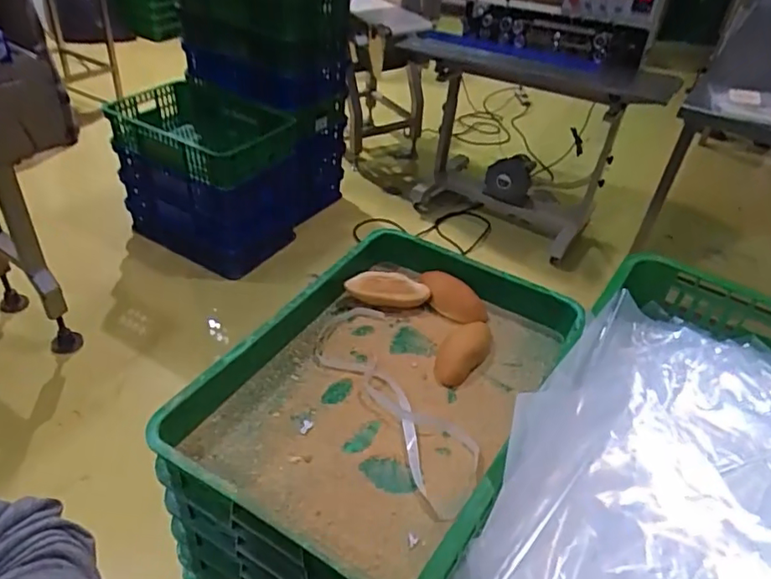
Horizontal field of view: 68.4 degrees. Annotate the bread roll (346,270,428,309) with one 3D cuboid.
[{"bbox_3d":[0.002,0.001,1.049,0.151,0.048,0.068,-6,46,-7],"label":"bread roll"}]

